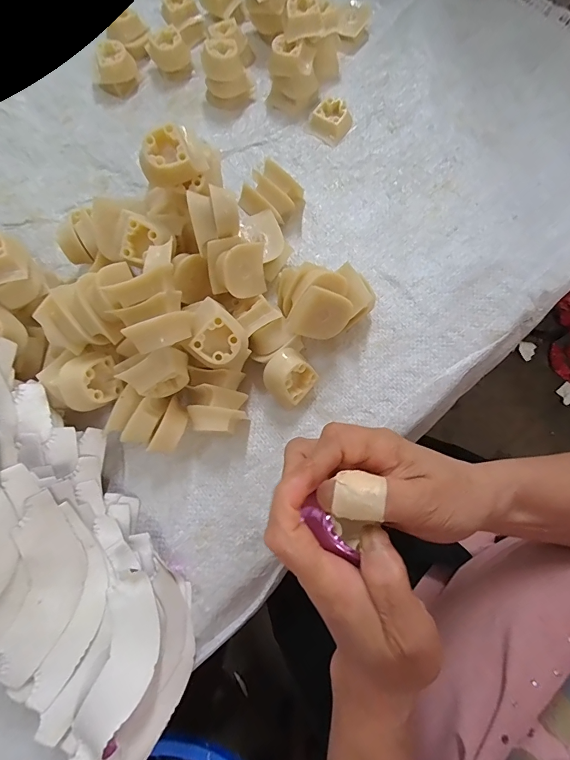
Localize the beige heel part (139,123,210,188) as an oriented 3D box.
[{"bbox_3d":[-0.084,-0.163,0.287,0.043,0.024,0.036,-36,97,-4],"label":"beige heel part"}]

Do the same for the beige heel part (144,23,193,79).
[{"bbox_3d":[-0.124,-0.349,0.412,0.035,0.032,0.038,-31,75,-7],"label":"beige heel part"}]

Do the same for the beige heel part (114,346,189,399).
[{"bbox_3d":[-0.085,-0.006,0.264,0.036,0.036,0.021,-32,41,8],"label":"beige heel part"}]

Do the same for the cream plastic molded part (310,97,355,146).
[{"bbox_3d":[0.047,-0.263,0.388,0.039,0.017,0.038,42,79,12],"label":"cream plastic molded part"}]

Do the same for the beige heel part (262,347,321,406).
[{"bbox_3d":[0.004,-0.001,0.303,0.036,0.036,0.037,43,80,13],"label":"beige heel part"}]

